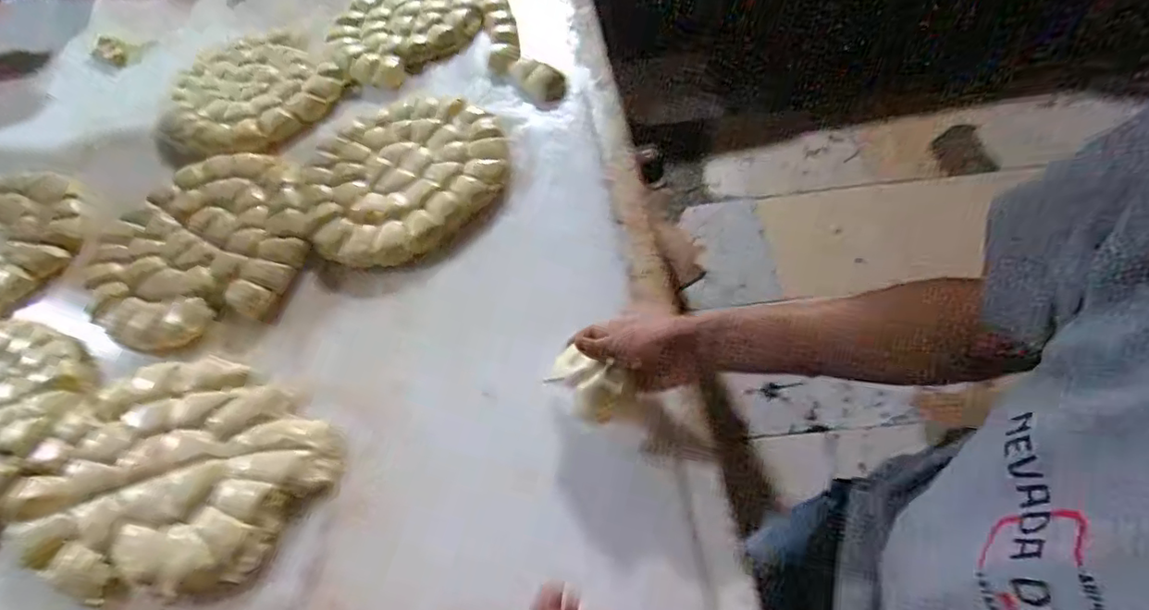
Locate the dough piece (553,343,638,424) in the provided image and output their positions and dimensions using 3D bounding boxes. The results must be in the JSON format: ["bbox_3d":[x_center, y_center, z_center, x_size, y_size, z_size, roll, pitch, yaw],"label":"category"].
[{"bbox_3d":[0.011,0.073,0.507,0.073,0.022,0.052,31,65,21],"label":"dough piece"}]

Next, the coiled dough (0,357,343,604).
[{"bbox_3d":[-0.397,0.166,0.548,0.283,0.022,0.226,21,62,16],"label":"coiled dough"}]

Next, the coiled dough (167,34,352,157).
[{"bbox_3d":[-0.517,-0.337,0.872,0.253,0.041,0.266,-38,63,-18],"label":"coiled dough"}]

